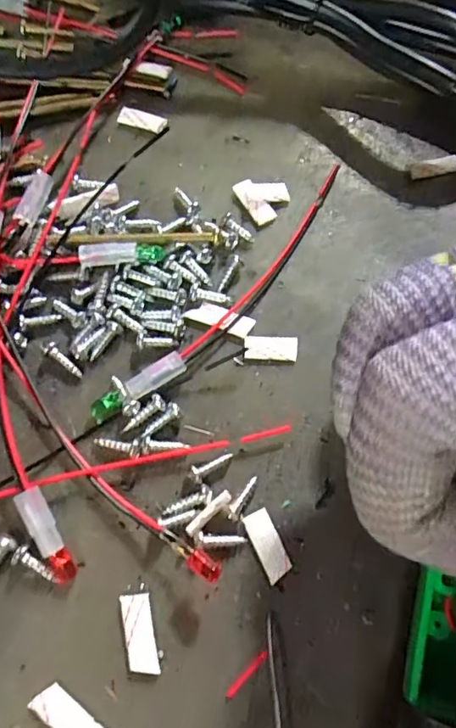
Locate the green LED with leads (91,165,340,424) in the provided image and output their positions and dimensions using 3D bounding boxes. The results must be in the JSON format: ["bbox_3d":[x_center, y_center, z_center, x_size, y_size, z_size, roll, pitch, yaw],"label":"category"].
[{"bbox_3d":[0.003,-0.024,0.169,0.012,0.006,0.121,40,73,12],"label":"green LED with leads"}]

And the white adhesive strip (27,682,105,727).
[{"bbox_3d":[-0.037,0.089,0.125,0.025,0.004,0.007,34,72,10],"label":"white adhesive strip"}]

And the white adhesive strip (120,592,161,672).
[{"bbox_3d":[-0.023,0.070,0.134,0.007,0.004,0.019,-12,71,-7],"label":"white adhesive strip"}]

